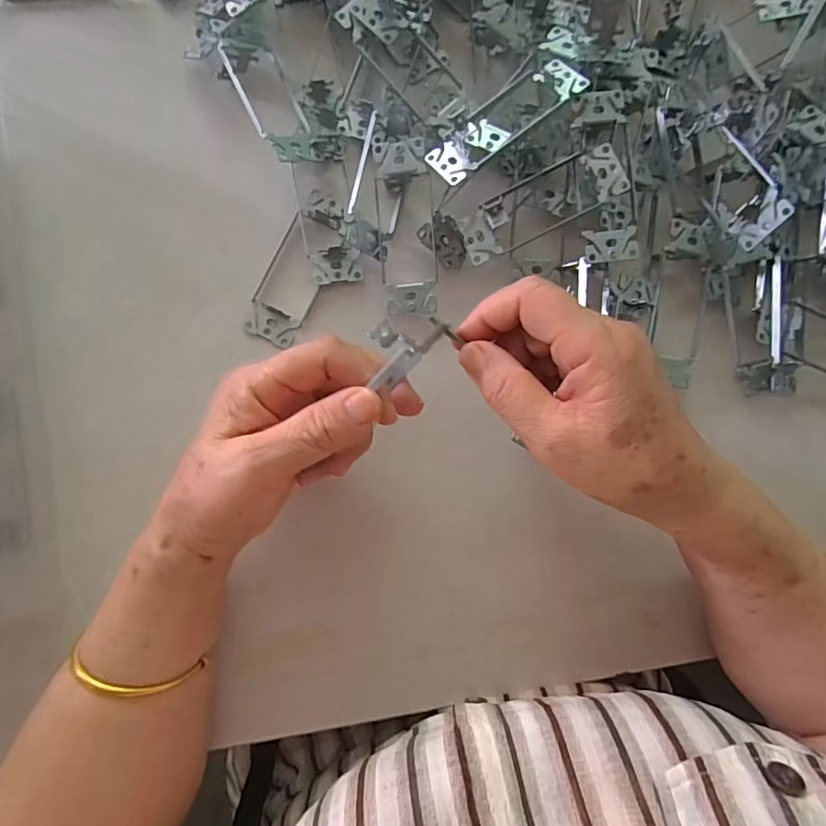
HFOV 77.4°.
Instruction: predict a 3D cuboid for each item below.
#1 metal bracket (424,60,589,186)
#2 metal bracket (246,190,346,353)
[{"bbox_3d":[0.057,-0.185,0.323,0.104,0.018,0.035,-37,90,-5],"label":"metal bracket"},{"bbox_3d":[-0.075,-0.095,0.337,0.036,0.009,0.104,24,86,-2],"label":"metal bracket"}]

